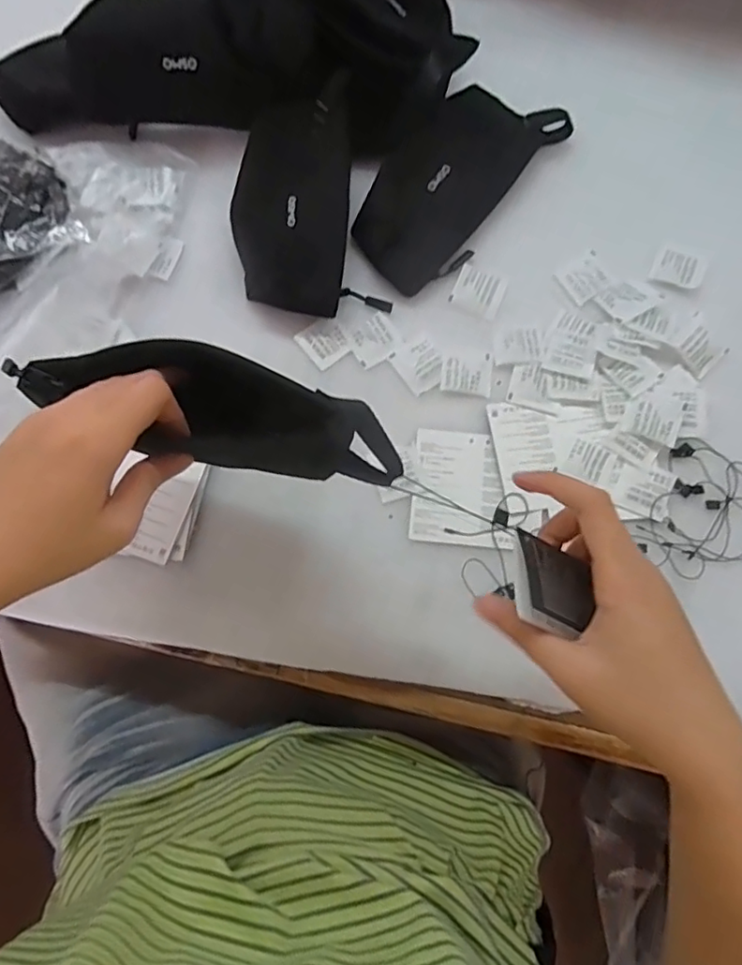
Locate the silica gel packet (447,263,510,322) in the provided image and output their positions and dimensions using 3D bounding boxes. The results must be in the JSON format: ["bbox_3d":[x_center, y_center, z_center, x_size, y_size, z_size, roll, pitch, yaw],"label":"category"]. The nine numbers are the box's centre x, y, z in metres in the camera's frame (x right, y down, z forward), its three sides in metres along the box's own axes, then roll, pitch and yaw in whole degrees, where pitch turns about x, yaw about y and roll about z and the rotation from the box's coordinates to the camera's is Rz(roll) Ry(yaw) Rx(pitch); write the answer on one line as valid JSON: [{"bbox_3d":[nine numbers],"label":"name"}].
[{"bbox_3d":[0.090,-0.159,0.487,0.040,0.004,0.038,24,79,7],"label":"silica gel packet"}]

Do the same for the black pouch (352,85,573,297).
[{"bbox_3d":[0.072,-0.262,0.497,0.108,0.034,0.212,33,80,9],"label":"black pouch"}]

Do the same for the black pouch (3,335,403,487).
[{"bbox_3d":[-0.088,-0.039,0.326,0.214,0.041,0.059,16,77,5],"label":"black pouch"}]

